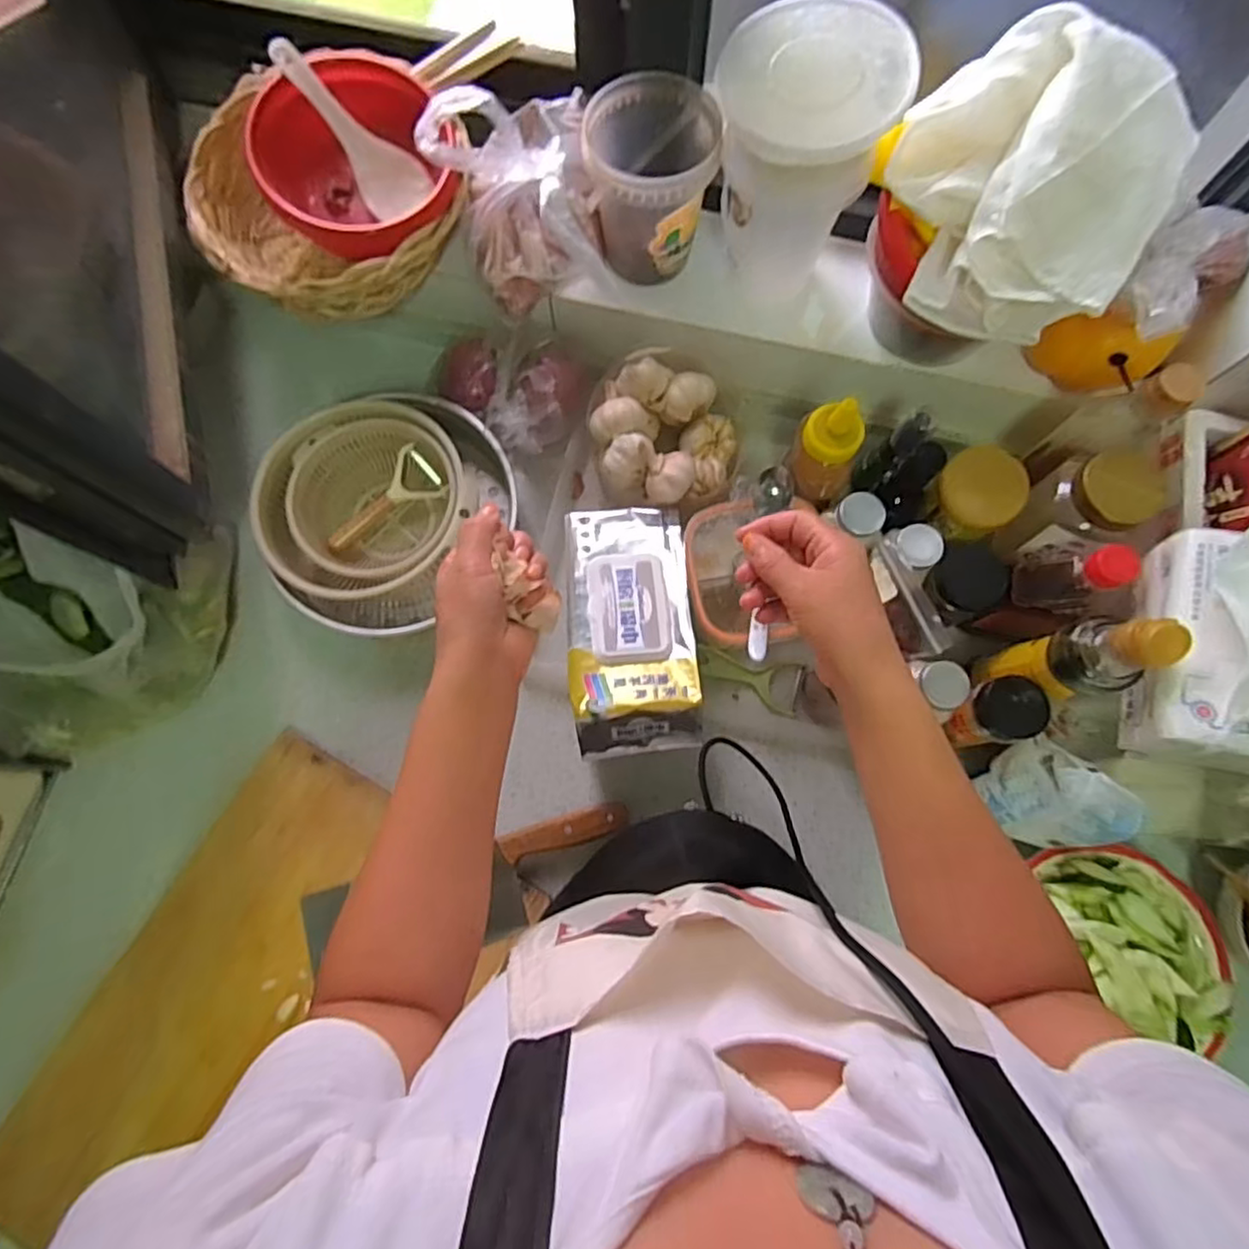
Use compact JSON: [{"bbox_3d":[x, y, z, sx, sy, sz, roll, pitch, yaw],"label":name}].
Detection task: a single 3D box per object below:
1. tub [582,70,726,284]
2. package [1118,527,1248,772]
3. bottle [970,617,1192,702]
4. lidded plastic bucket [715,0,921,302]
[{"bbox_3d":[0.024,-0.402,0.631,0.115,0.126,0.120,8,76,2],"label":"tub"},{"bbox_3d":[0.434,0.022,0.499,0.090,0.091,0.168,12,76,3],"label":"package"},{"bbox_3d":[0.353,0.040,0.564,0.058,0.219,0.069,-40,80,-9],"label":"bottle"},{"bbox_3d":[0.143,-0.386,0.586,0.132,0.196,0.123,0,76,0],"label":"lidded plastic bucket"}]

